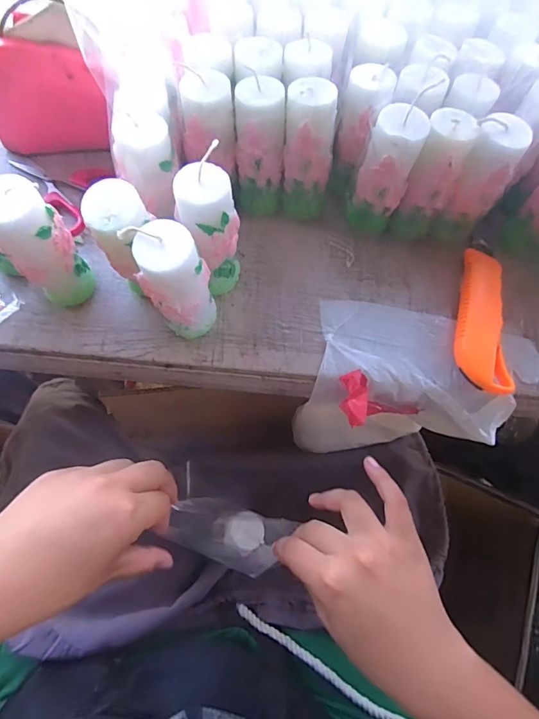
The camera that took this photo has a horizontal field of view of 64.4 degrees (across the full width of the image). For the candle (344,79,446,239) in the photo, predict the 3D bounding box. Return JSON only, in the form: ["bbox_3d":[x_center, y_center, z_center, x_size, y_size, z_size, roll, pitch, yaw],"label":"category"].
[{"bbox_3d":[0.091,-0.144,0.348,0.039,0.113,0.035,22,69,6],"label":"candle"}]

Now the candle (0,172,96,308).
[{"bbox_3d":[-0.163,-0.078,0.310,0.045,0.110,0.034,-40,76,-16],"label":"candle"}]

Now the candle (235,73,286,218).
[{"bbox_3d":[-0.008,-0.170,0.356,0.038,0.101,0.042,1,69,-3],"label":"candle"}]

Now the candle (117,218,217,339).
[{"bbox_3d":[-0.065,-0.050,0.307,0.046,0.106,0.039,-15,70,-9],"label":"candle"}]

